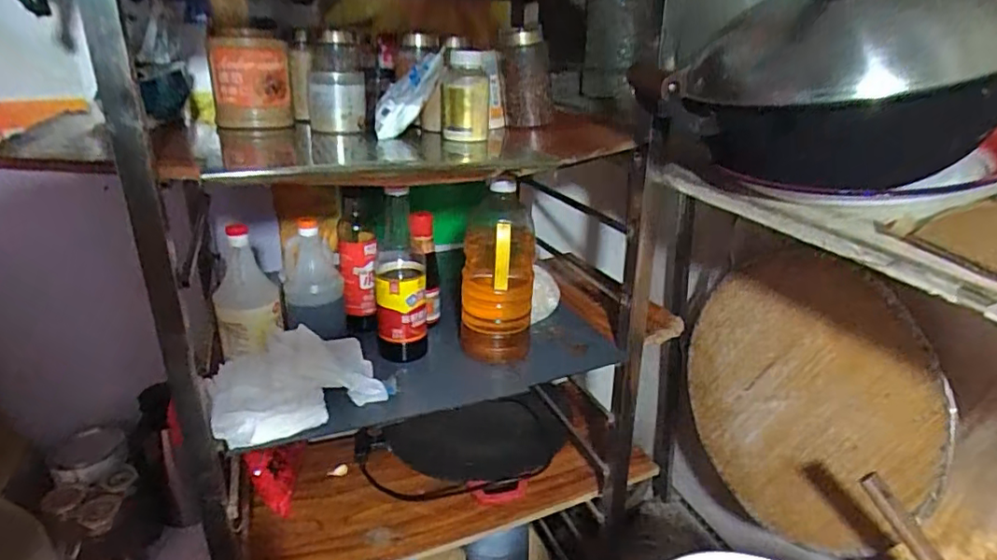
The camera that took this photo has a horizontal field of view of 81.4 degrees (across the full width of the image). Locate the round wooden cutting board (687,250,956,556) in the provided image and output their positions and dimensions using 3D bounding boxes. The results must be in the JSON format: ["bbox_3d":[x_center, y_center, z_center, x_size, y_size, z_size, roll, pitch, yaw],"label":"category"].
[{"bbox_3d":[0.454,0.177,0.886,0.026,0.429,0.422,-2,58,-23],"label":"round wooden cutting board"}]

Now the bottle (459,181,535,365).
[{"bbox_3d":[-0.003,-0.005,0.875,0.114,0.252,0.088,0,24,4],"label":"bottle"}]

